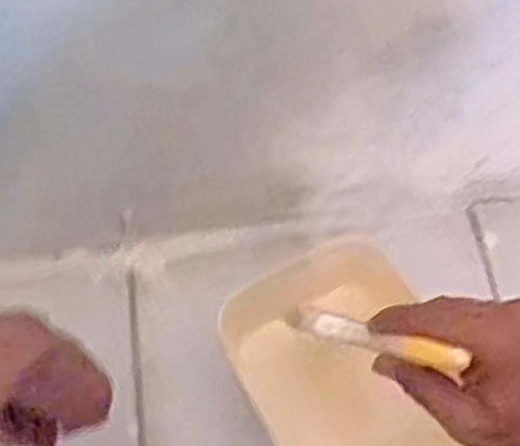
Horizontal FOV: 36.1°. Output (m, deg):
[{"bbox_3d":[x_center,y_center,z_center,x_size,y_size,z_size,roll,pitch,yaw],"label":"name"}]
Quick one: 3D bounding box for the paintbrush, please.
[{"bbox_3d":[0.062,0.066,0.462,0.016,0.162,0.019,-49,112,-17],"label":"paintbrush"}]

